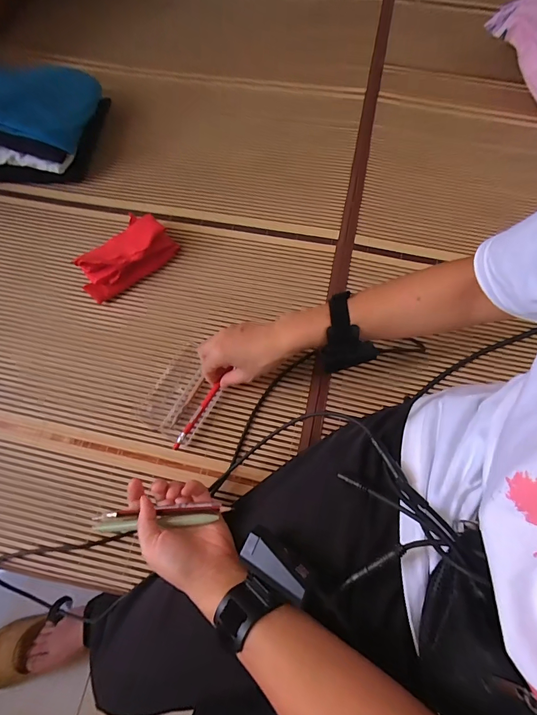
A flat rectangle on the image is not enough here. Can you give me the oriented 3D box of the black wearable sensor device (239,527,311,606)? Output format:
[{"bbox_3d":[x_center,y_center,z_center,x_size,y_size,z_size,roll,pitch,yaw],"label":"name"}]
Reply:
[{"bbox_3d":[0.006,0.182,0.330,0.066,0.015,0.032,29,70,30],"label":"black wearable sensor device"}]

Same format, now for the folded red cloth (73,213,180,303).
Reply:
[{"bbox_3d":[-0.227,-0.158,0.598,0.155,0.053,0.074,-39,72,-14],"label":"folded red cloth"}]

